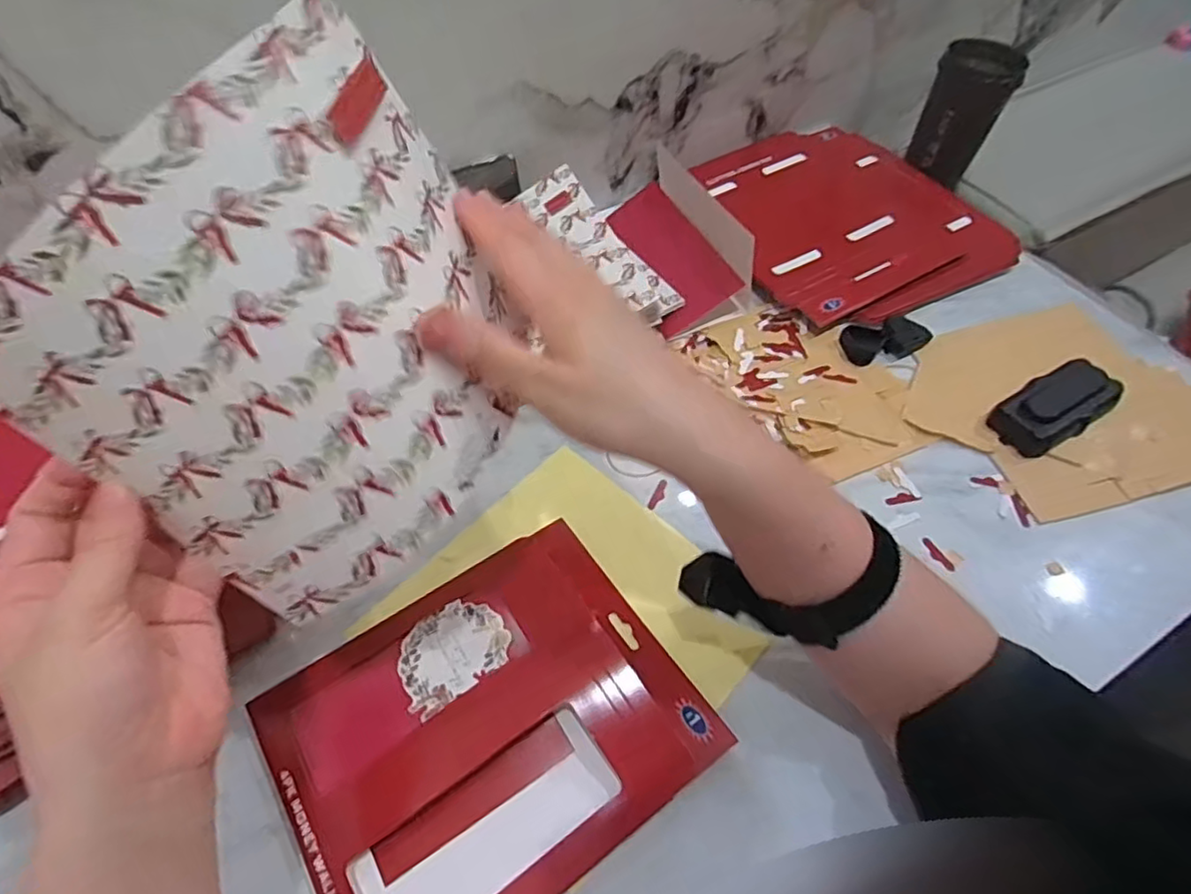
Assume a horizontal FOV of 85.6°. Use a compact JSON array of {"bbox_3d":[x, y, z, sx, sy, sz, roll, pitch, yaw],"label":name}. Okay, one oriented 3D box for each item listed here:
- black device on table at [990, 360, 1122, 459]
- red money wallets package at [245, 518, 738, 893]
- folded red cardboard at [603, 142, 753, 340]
[{"bbox_3d":[0.376,-0.033,0.521,0.105,0.030,0.049,-26,59,-17],"label":"black device on table"},{"bbox_3d":[-0.064,0.168,0.390,0.231,0.026,0.189,-31,61,-20],"label":"red money wallets package"},{"bbox_3d":[0.071,-0.200,0.604,0.078,0.078,0.171,-20,58,-14],"label":"folded red cardboard"}]

